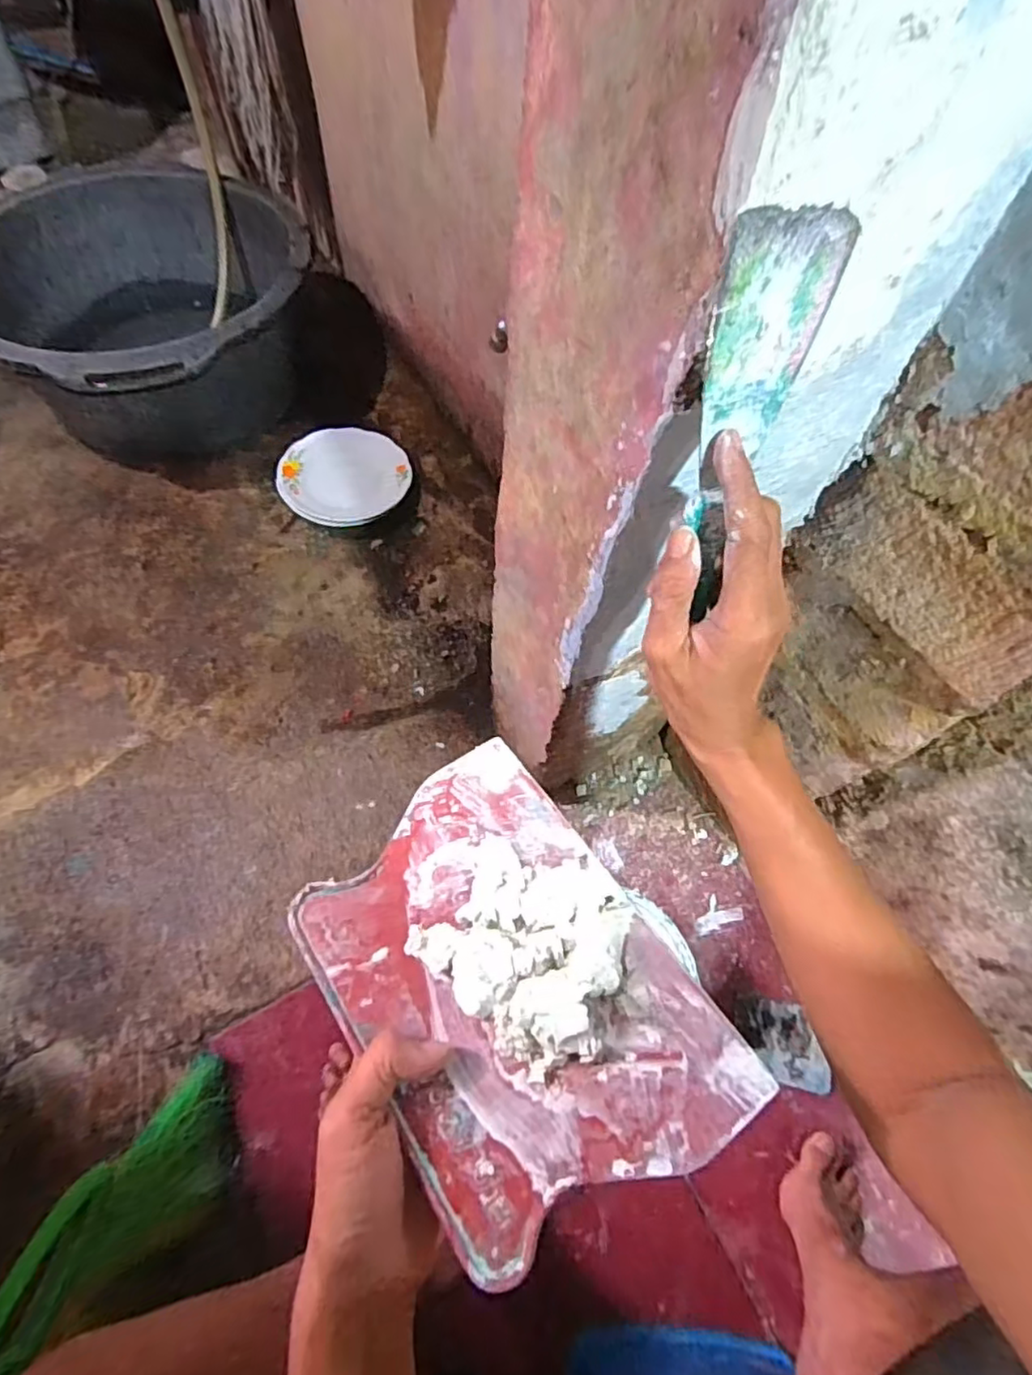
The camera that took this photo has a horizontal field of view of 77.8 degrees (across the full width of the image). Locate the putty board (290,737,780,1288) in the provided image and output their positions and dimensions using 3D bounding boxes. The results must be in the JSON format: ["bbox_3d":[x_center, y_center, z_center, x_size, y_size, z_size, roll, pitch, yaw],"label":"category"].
[{"bbox_3d":[-0.003,0.129,0.293,0.140,0.028,0.205,-29,62,-21],"label":"putty board"}]

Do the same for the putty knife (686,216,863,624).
[{"bbox_3d":[0.094,-0.104,0.267,0.044,0.154,0.016,-2,41,-5],"label":"putty knife"}]

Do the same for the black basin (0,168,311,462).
[{"bbox_3d":[-0.665,-0.660,1.155,0.563,0.274,0.665,-19,65,-13],"label":"black basin"}]

